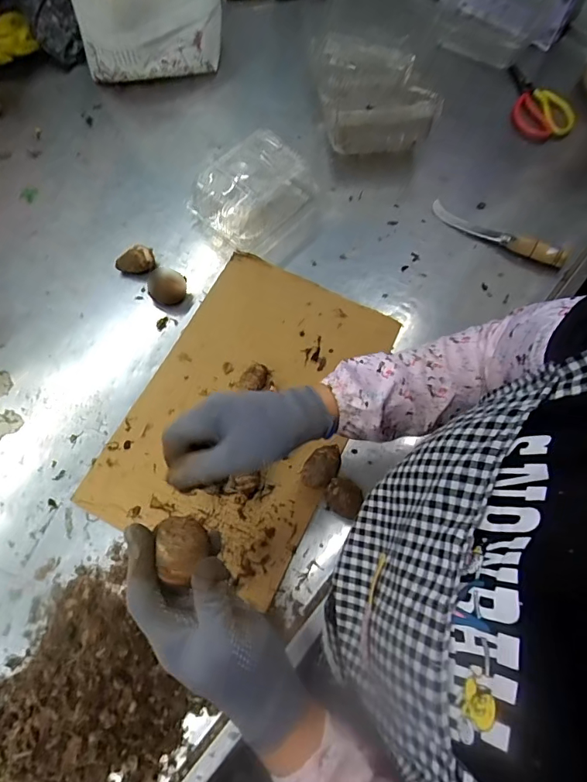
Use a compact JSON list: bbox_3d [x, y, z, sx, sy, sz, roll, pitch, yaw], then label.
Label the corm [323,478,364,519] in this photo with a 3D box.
[{"bbox_3d":[0.059,0.128,0.552,0.043,0.033,0.039,26,72,10],"label":"corm"}]

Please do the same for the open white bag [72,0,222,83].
[{"bbox_3d":[-0.241,-0.657,0.779,0.232,0.160,0.239,-9,69,-2],"label":"open white bag"}]

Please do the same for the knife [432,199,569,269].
[{"bbox_3d":[0.304,-0.237,0.693,0.206,0.029,0.022,31,73,12],"label":"knife"}]

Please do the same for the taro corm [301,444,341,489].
[{"bbox_3d":[0.034,0.093,0.563,0.038,0.037,0.058,37,74,14],"label":"taro corm"}]

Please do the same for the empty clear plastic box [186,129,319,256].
[{"bbox_3d":[-0.058,-0.297,0.693,0.130,0.077,0.152,41,75,15],"label":"empty clear plastic box"}]

